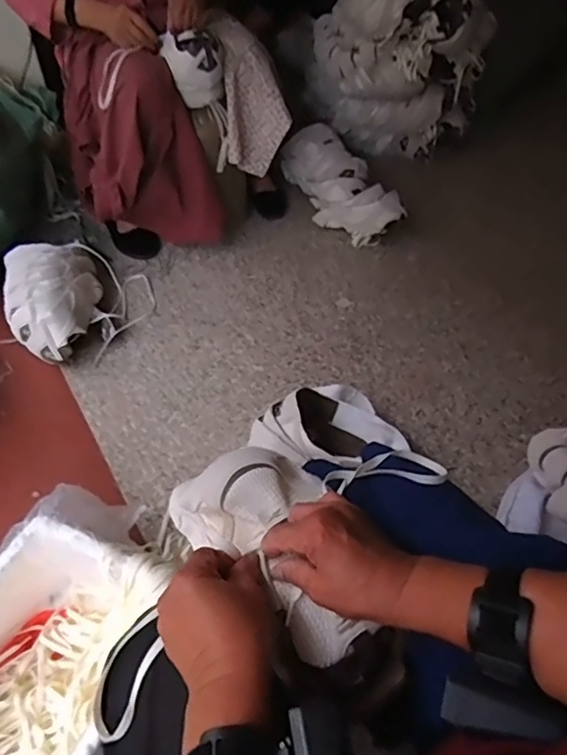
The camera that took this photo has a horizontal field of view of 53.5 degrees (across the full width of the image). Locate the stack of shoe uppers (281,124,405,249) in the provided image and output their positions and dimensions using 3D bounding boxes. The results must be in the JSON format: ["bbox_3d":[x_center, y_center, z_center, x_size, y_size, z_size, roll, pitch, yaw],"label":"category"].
[{"bbox_3d":[0.148,-0.529,1.533,0.177,0.142,0.408,-24,55,-18],"label":"stack of shoe uppers"}]

